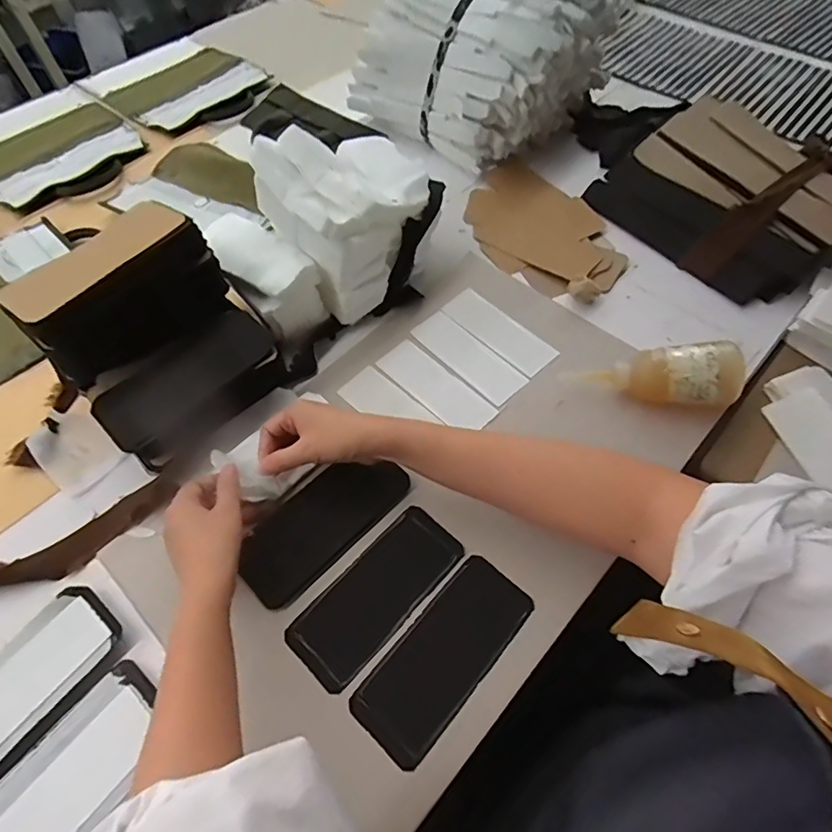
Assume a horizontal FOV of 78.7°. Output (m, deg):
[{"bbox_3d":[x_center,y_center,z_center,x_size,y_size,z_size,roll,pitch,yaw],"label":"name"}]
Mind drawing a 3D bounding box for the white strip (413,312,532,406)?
[{"bbox_3d":[0.060,-0.071,0.592,0.052,0.006,0.145,-39,67,-20],"label":"white strip"}]

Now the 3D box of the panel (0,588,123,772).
[{"bbox_3d":[-0.332,0.227,0.419,0.078,0.010,0.168,32,65,17],"label":"panel"}]

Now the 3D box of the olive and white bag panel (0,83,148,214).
[{"bbox_3d":[-0.599,-0.442,0.832,0.312,0.017,0.244,39,67,20],"label":"olive and white bag panel"}]

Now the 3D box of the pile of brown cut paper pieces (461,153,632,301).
[{"bbox_3d":[0.165,-0.256,0.683,0.152,0.026,0.274,-24,63,-14],"label":"pile of brown cut paper pieces"}]

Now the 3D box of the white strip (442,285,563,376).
[{"bbox_3d":[0.098,-0.104,0.607,0.052,0.006,0.145,-38,67,-20],"label":"white strip"}]

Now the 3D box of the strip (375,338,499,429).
[{"bbox_3d":[0.022,-0.034,0.572,0.144,0.006,0.052,41,67,20],"label":"strip"}]

